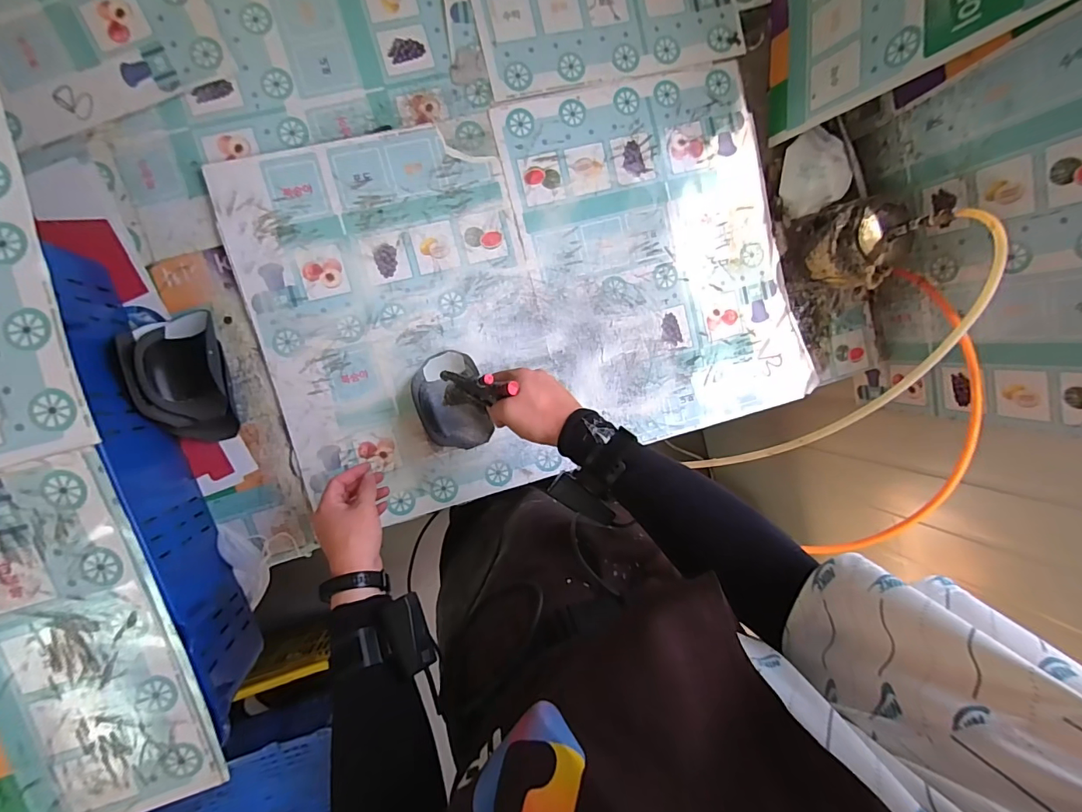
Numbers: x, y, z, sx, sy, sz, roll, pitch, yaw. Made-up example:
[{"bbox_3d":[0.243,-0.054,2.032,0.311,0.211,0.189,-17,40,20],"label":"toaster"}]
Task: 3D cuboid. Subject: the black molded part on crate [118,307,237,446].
[{"bbox_3d":[-0.453,-0.033,0.595,0.104,0.072,0.162,-13,96,-7],"label":"black molded part on crate"}]

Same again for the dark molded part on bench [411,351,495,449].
[{"bbox_3d":[-0.128,-0.005,0.659,0.092,0.041,0.142,-15,96,-7],"label":"dark molded part on bench"}]

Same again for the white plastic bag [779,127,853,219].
[{"bbox_3d":[0.424,-0.365,0.717,0.107,0.028,0.115,-20,96,-6],"label":"white plastic bag"}]

